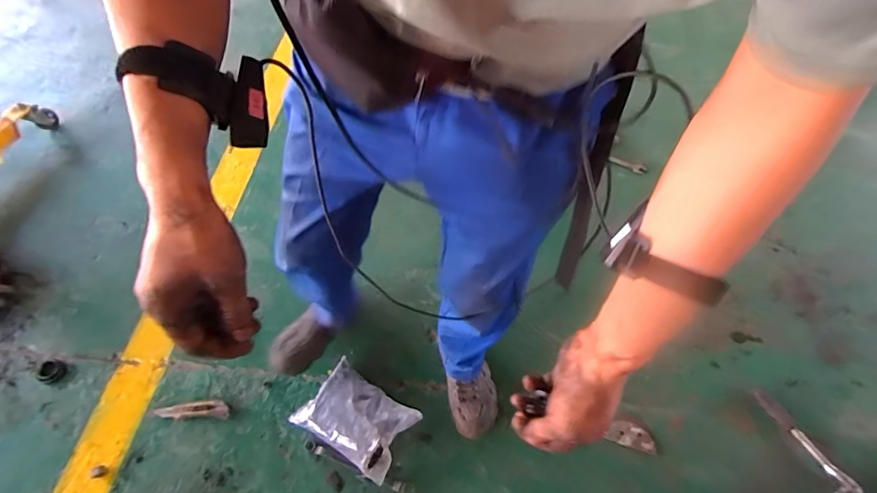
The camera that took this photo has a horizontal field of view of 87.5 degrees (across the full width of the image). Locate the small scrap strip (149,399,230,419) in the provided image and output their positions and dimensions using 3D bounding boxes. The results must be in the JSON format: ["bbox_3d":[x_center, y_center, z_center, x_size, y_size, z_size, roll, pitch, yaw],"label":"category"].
[{"bbox_3d":[-0.565,0.371,1.042,0.165,0.020,0.036,-1,59,-1],"label":"small scrap strip"}]

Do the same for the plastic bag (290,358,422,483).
[{"bbox_3d":[-0.184,0.379,1.026,0.244,0.064,0.170,29,63,16],"label":"plastic bag"}]

